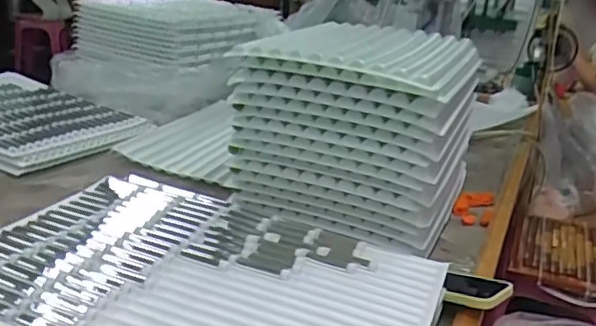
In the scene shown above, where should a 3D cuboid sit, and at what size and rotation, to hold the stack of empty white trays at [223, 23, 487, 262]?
[{"bbox_3d":[0.110,-0.077,0.950,0.336,0.281,0.354,12,22,19],"label":"stack of empty white trays"}]

